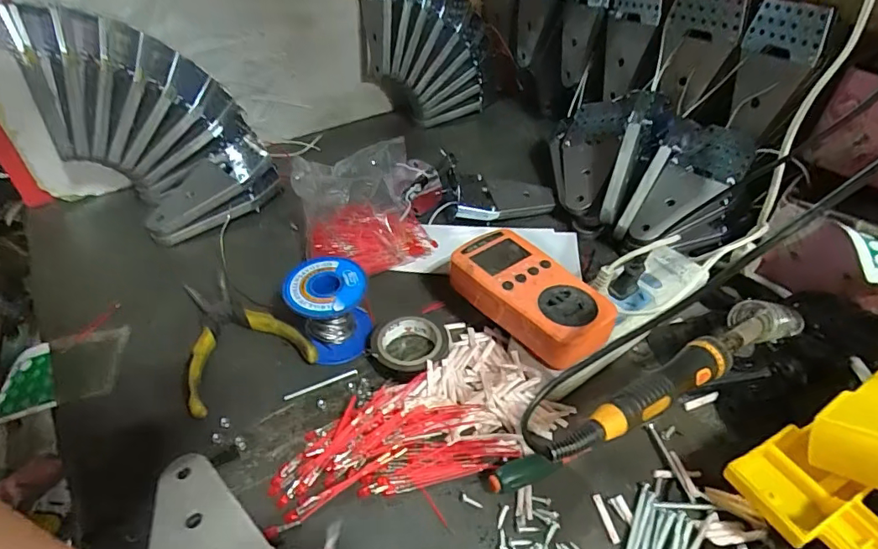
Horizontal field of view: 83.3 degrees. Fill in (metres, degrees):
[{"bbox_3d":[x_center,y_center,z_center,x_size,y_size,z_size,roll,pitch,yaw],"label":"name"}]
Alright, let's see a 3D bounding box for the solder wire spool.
[{"bbox_3d":[-0.087,0.028,0.394,0.062,0.060,0.060,0,43,-2],"label":"solder wire spool"}]

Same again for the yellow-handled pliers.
[{"bbox_3d":[-0.172,0.044,0.408,0.093,0.018,0.138,-24,49,-26],"label":"yellow-handled pliers"}]

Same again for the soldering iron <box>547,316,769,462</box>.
[{"bbox_3d":[0.139,0.060,0.284,0.198,0.031,0.021,-24,49,-26],"label":"soldering iron"}]

